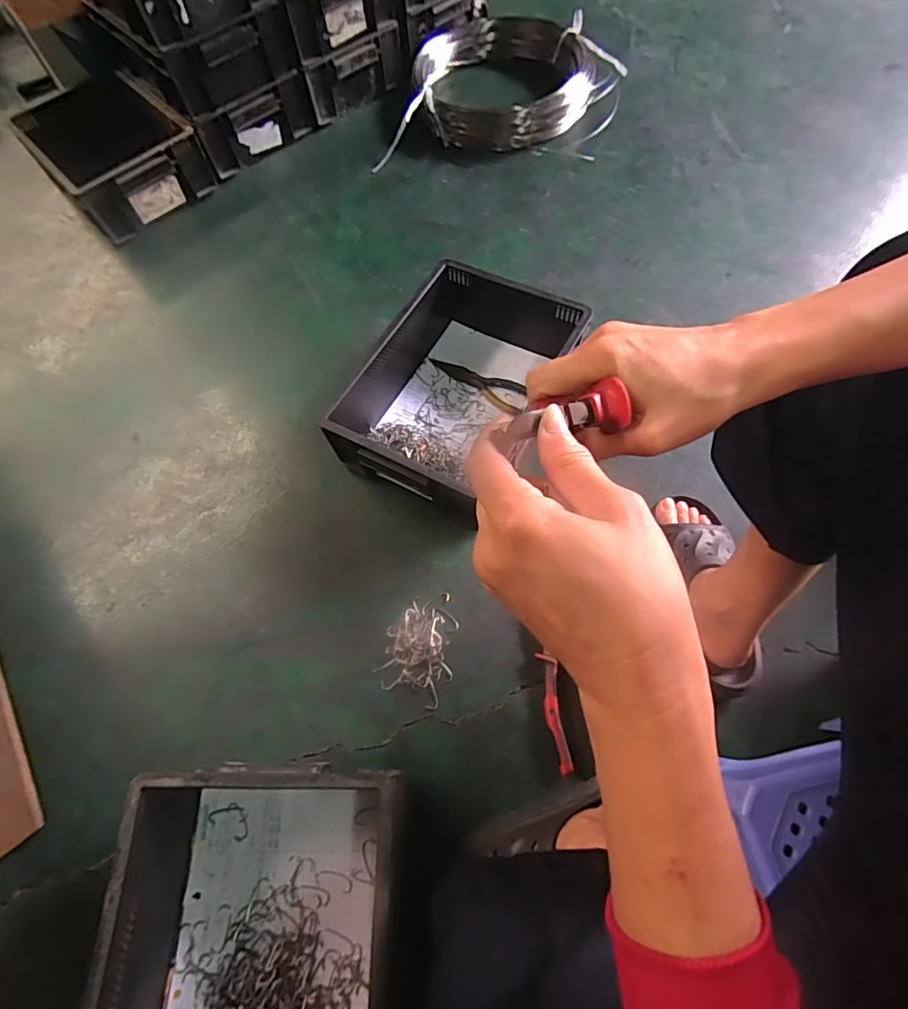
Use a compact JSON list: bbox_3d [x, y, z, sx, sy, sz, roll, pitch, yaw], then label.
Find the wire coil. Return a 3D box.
[{"bbox_3d":[0.113,-0.876,1.073,0.451,0.068,0.429,8,66,7],"label":"wire coil"}]

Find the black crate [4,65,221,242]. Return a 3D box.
[{"bbox_3d":[-0.674,-0.701,1.028,0.250,0.120,0.332,-38,69,-14],"label":"black crate"}]

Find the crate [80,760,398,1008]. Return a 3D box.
[{"bbox_3d":[-0.177,0.426,0.466,0.243,0.136,0.330,-1,65,2],"label":"crate"}]

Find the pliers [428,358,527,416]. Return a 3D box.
[{"bbox_3d":[0.038,-0.194,0.797,0.170,0.010,0.045,32,71,16],"label":"pliers"}]

